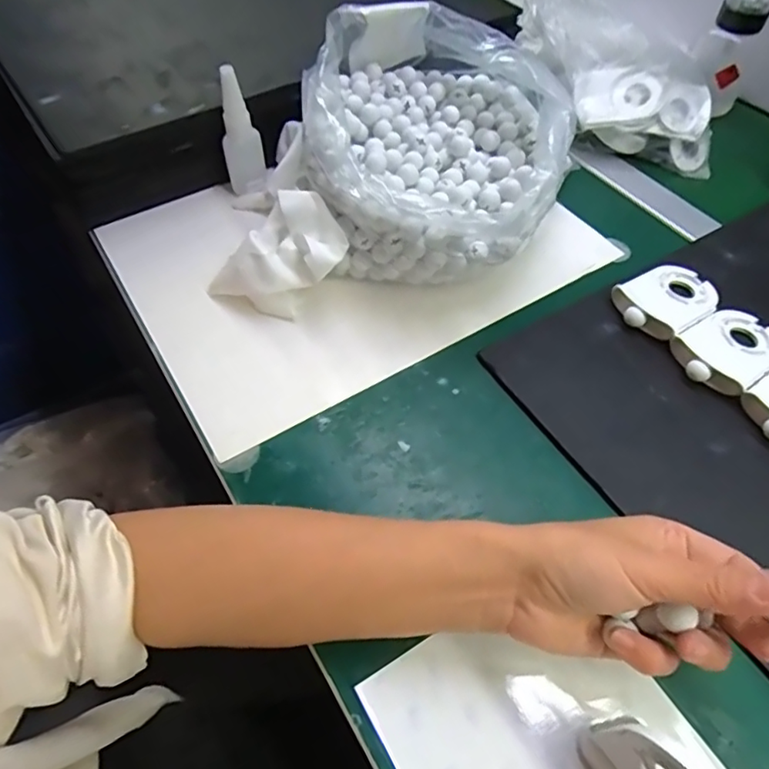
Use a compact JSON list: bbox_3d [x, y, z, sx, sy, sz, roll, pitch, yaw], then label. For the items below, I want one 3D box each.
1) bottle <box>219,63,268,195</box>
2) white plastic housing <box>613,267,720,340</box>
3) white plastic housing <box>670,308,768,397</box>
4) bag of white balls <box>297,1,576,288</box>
[{"bbox_3d":[-0.121,-0.209,0.478,0.034,0.106,0.024,-10,56,-10],"label":"bottle"},{"bbox_3d":[0.221,-0.065,0.442,0.086,0.015,0.057,-26,59,-20],"label":"white plastic housing"},{"bbox_3d":[0.251,-0.025,0.412,0.087,0.015,0.057,-28,60,-21],"label":"white plastic housing"},{"bbox_3d":[0.040,-0.186,0.461,0.203,0.124,0.235,1,54,0],"label":"bag of white balls"}]

